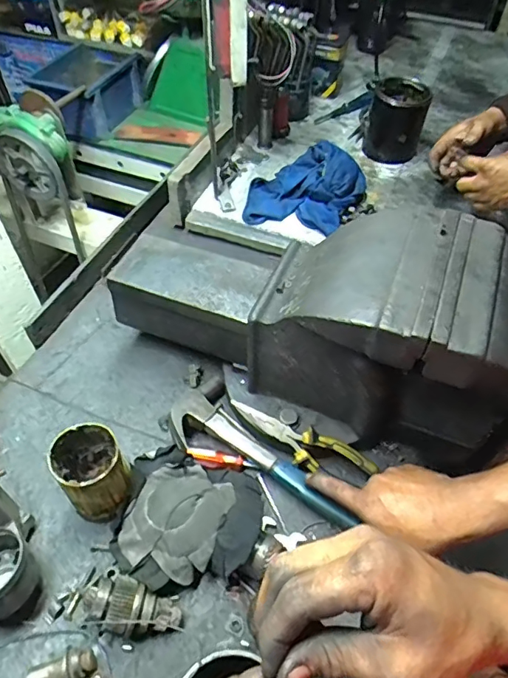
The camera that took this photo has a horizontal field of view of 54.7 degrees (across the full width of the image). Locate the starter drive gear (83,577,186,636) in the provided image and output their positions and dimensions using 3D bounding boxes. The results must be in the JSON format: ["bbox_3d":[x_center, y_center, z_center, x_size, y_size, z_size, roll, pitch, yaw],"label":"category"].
[{"bbox_3d":[-0.126,0.280,0.514,0.099,0.051,0.053,9,47,3],"label":"starter drive gear"}]

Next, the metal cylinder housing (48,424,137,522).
[{"bbox_3d":[-0.184,0.156,0.574,0.074,0.115,0.086,-24,55,-20],"label":"metal cylinder housing"}]

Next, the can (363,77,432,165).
[{"bbox_3d":[0.285,-0.439,0.992,0.110,0.123,0.110,1,51,-1],"label":"can"}]

